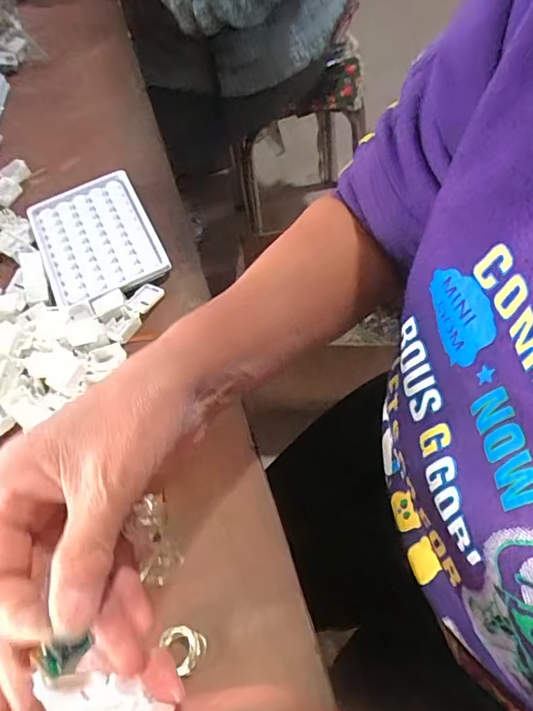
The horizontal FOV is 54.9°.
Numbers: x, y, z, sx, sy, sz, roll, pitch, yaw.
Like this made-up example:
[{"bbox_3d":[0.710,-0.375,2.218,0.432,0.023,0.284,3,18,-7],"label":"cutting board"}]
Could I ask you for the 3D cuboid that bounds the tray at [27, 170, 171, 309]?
[{"bbox_3d":[-0.145,-0.101,0.435,0.093,0.014,0.124,-26,59,-7],"label":"tray"}]

